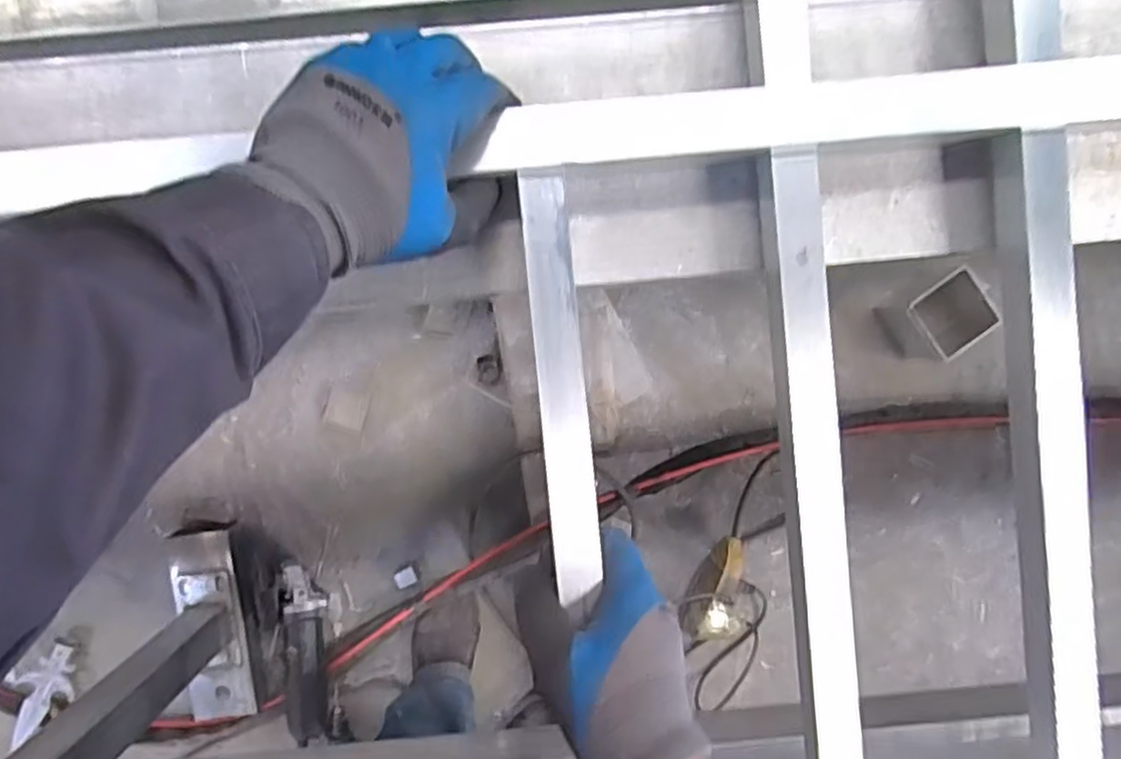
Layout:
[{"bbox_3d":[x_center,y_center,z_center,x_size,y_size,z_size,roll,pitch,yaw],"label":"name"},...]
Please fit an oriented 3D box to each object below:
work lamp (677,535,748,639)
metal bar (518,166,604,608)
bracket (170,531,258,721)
[{"bbox_3d":[0.255,0.333,1.139,0.110,0.065,0.168,12,93,-3],"label":"work lamp"},{"bbox_3d":[0.001,0.002,0.391,0.026,0.017,0.224,-5,93,-2],"label":"metal bar"},{"bbox_3d":[-0.536,0.375,1.100,0.099,0.052,0.291,-6,94,-2],"label":"bracket"}]

